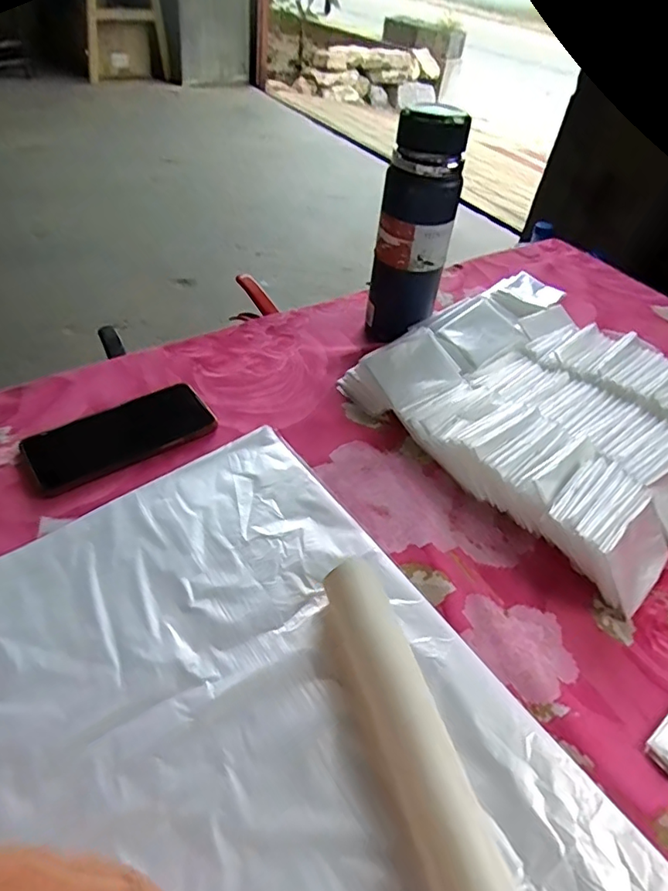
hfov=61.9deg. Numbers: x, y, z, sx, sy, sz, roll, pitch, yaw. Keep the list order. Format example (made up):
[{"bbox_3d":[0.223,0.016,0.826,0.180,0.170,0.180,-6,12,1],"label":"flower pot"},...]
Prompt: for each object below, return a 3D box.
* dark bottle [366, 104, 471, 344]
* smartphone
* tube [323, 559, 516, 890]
[{"bbox_3d":[0.085,-0.219,0.597,0.075,0.243,0.063,12,44,4],"label":"dark bottle"},{"bbox_3d":[-0.199,-0.012,0.524,0.167,0.010,0.084,-25,53,-29],"label":"smartphone"},{"bbox_3d":[0.053,0.183,0.307,0.035,0.032,0.270,-11,51,-17],"label":"tube"}]

